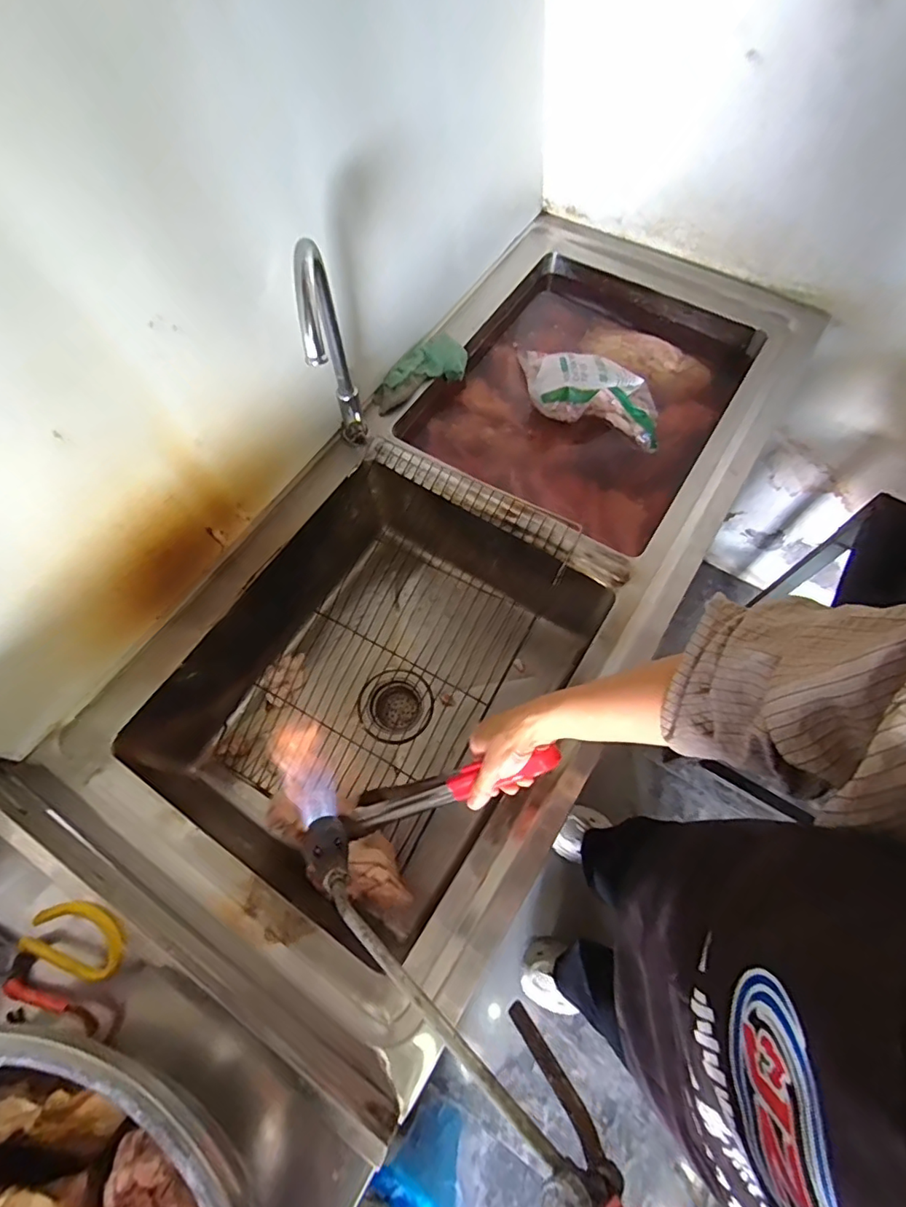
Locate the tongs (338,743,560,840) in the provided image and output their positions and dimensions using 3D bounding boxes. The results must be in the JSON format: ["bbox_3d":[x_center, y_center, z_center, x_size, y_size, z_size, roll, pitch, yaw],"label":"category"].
[{"bbox_3d":[-0.016,0.204,0.582,0.292,0.056,0.047,-27,63,30],"label":"tongs"}]

